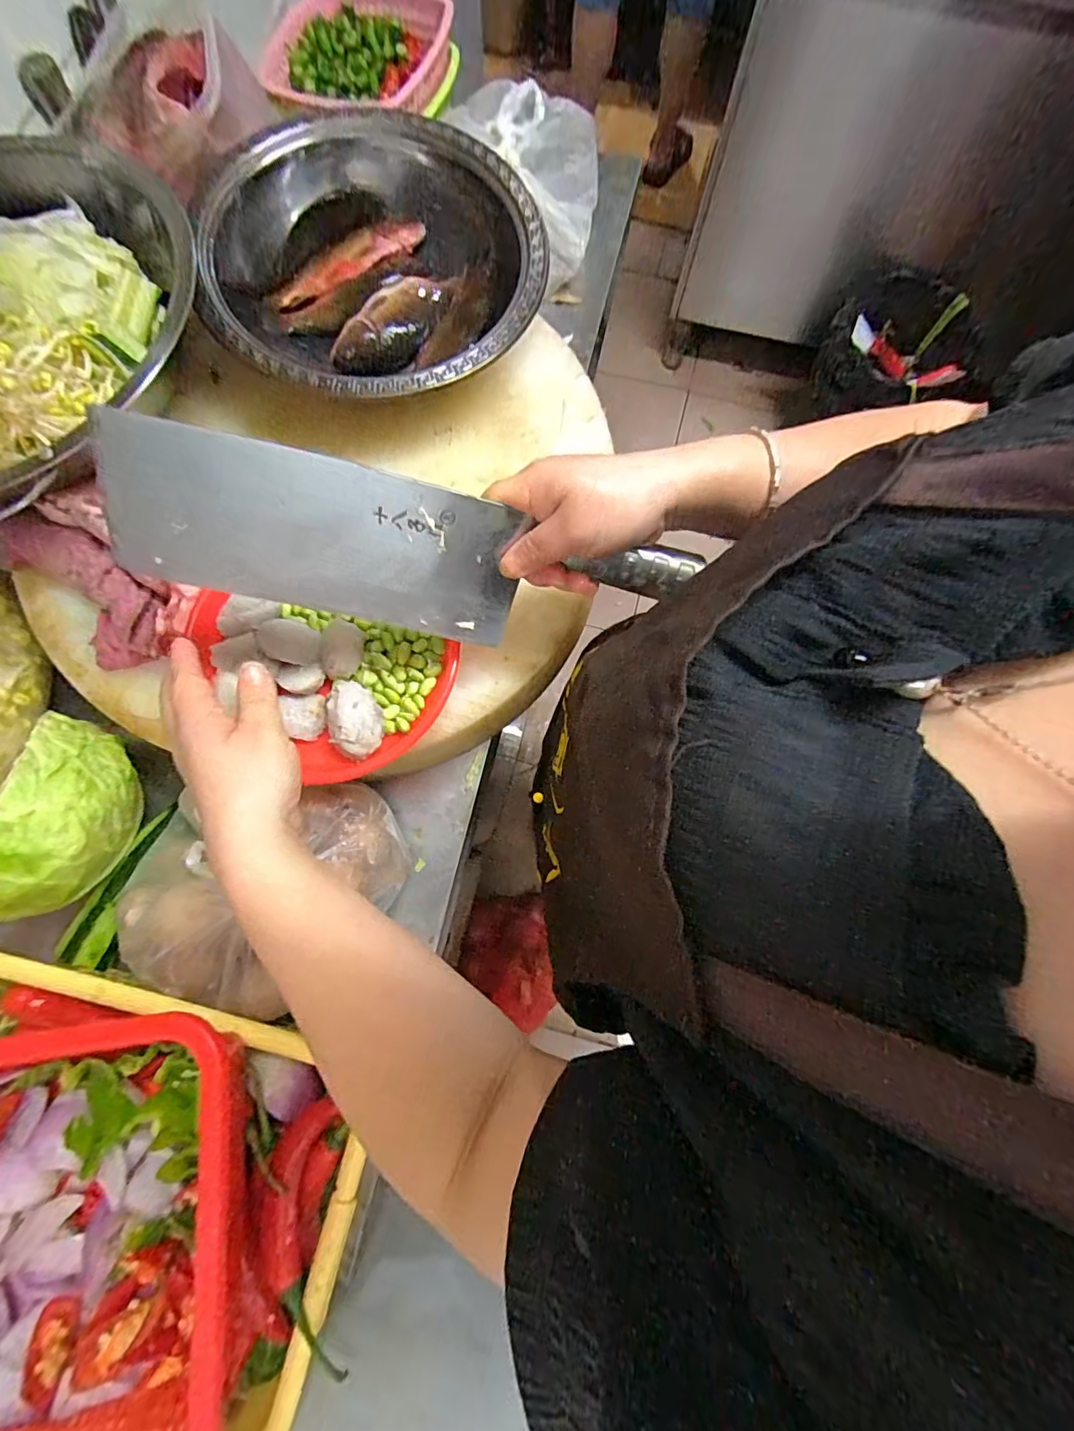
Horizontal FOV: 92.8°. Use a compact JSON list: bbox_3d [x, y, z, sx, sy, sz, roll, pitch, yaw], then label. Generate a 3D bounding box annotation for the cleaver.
[{"bbox_3d":[-0.063,-0.085,0.296,0.308,0.087,0.015,7,37,-20],"label":"cleaver"}]

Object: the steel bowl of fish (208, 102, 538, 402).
[{"bbox_3d":[-0.121,-0.351,0.420,0.245,0.082,0.242,0,77,-1],"label":"steel bowl of fish"}]

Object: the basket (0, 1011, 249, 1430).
[{"bbox_3d":[-0.258,0.280,0.277,0.207,0.089,0.207,-10,77,-3],"label":"basket"}]

